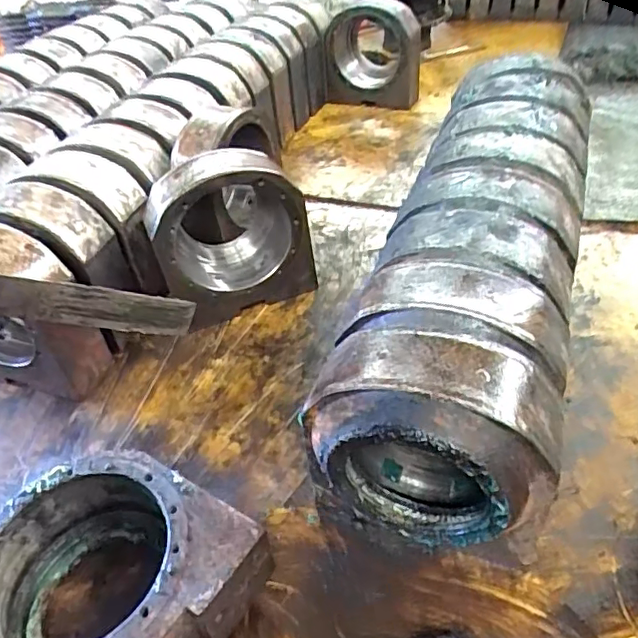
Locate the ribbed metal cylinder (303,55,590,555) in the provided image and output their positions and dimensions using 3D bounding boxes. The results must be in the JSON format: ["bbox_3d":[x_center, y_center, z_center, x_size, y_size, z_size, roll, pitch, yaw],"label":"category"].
[{"bbox_3d":[0.216,-0.097,0.755,0.222,0.202,0.753,11,45,19],"label":"ribbed metal cylinder"}]

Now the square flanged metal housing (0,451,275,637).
[{"bbox_3d":[-0.202,0.264,0.555,0.232,0.108,0.222,21,50,28],"label":"square flanged metal housing"}]

